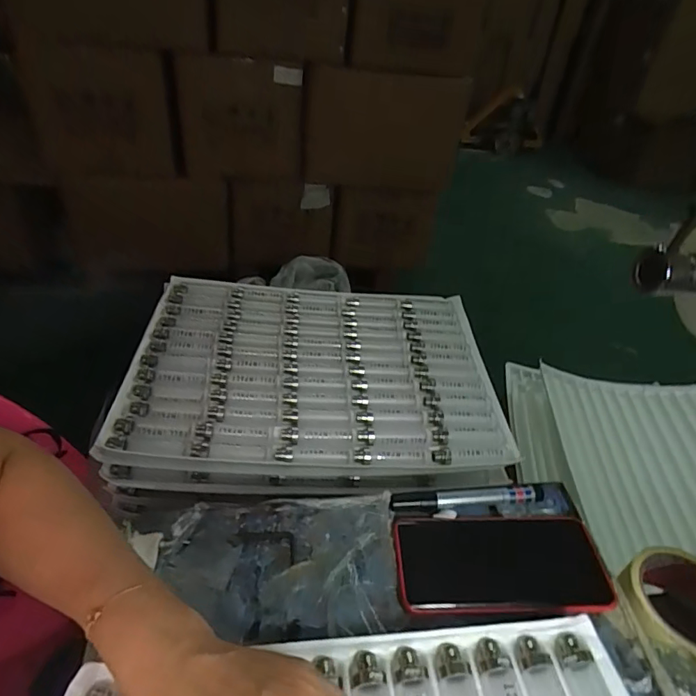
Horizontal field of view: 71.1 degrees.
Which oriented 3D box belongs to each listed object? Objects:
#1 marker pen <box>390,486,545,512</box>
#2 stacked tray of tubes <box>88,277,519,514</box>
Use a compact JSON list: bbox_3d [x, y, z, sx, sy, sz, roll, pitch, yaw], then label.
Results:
[{"bbox_3d":[0.106,0.132,0.426,0.135,0.014,0.013,0,39,-8],"label":"marker pen"},{"bbox_3d":[-0.044,0.038,0.651,0.451,0.060,0.343,2,38,-6],"label":"stacked tray of tubes"}]

